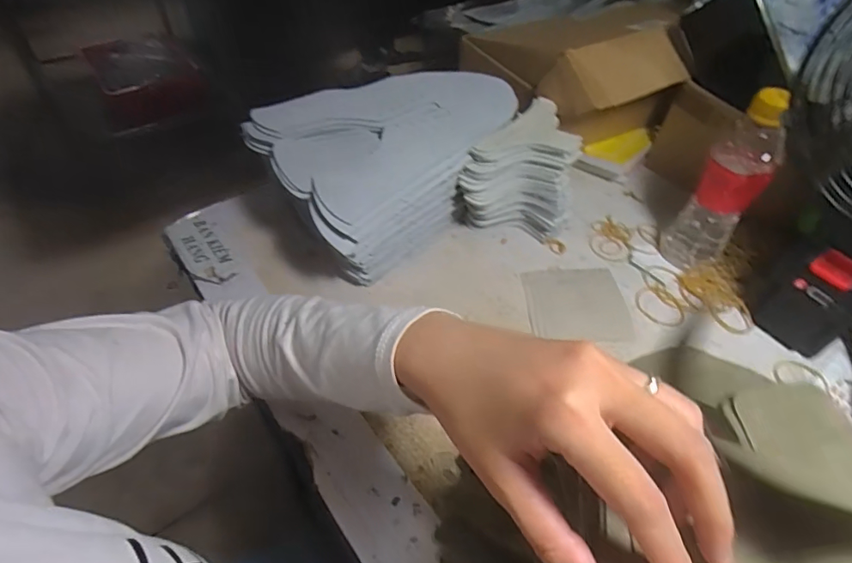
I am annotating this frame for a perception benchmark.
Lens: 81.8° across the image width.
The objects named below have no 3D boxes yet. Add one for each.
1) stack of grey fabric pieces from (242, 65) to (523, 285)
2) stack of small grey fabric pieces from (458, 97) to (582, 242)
[{"bbox_3d":[-0.029,-0.129,0.552,0.272,0.117,0.209,-28,54,-24],"label":"stack of grey fabric pieces"},{"bbox_3d":[0.097,-0.117,0.544,0.116,0.115,0.119,3,48,2],"label":"stack of small grey fabric pieces"}]

